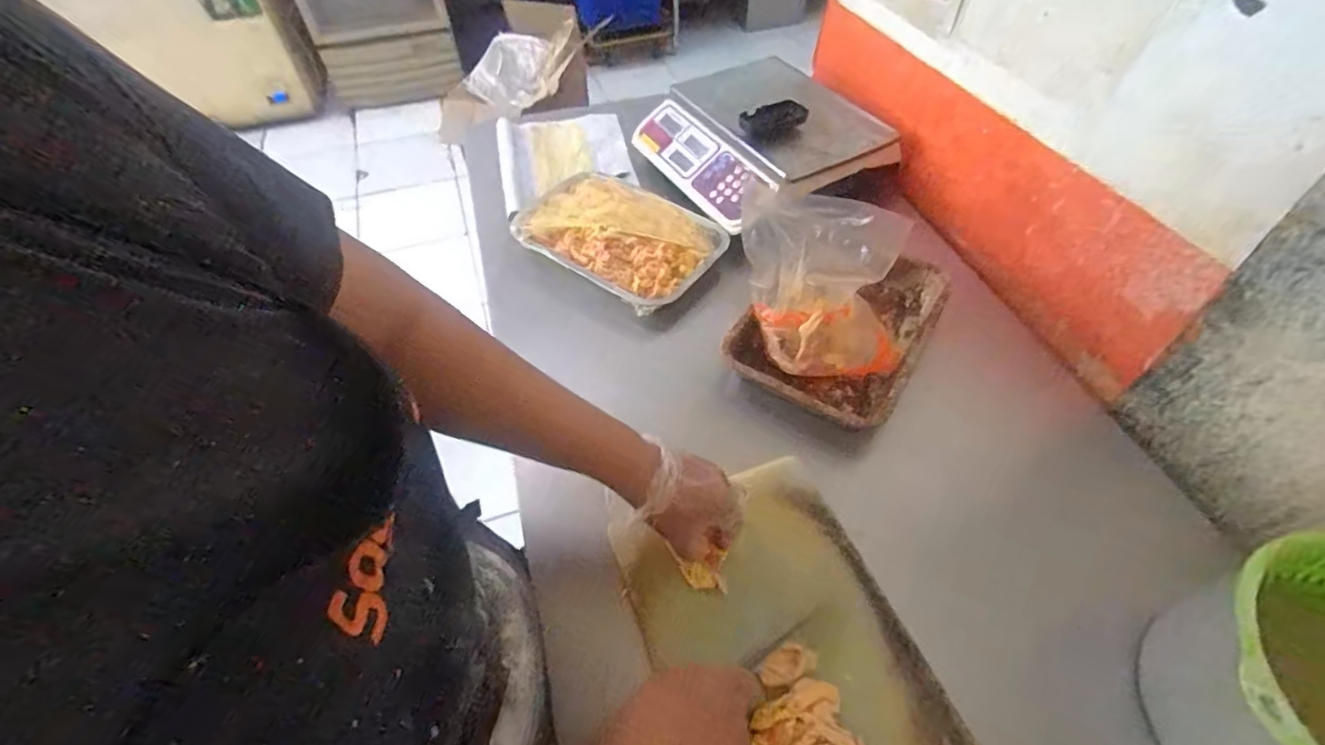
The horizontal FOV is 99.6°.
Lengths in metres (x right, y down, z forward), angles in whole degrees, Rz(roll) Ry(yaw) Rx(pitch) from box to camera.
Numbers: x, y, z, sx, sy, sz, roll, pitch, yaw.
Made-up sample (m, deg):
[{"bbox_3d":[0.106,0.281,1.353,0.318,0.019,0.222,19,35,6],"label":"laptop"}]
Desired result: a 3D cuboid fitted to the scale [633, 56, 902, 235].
[{"bbox_3d":[0.168,-0.380,0.905,0.320,0.102,0.353,-25,56,-18],"label":"scale"}]

